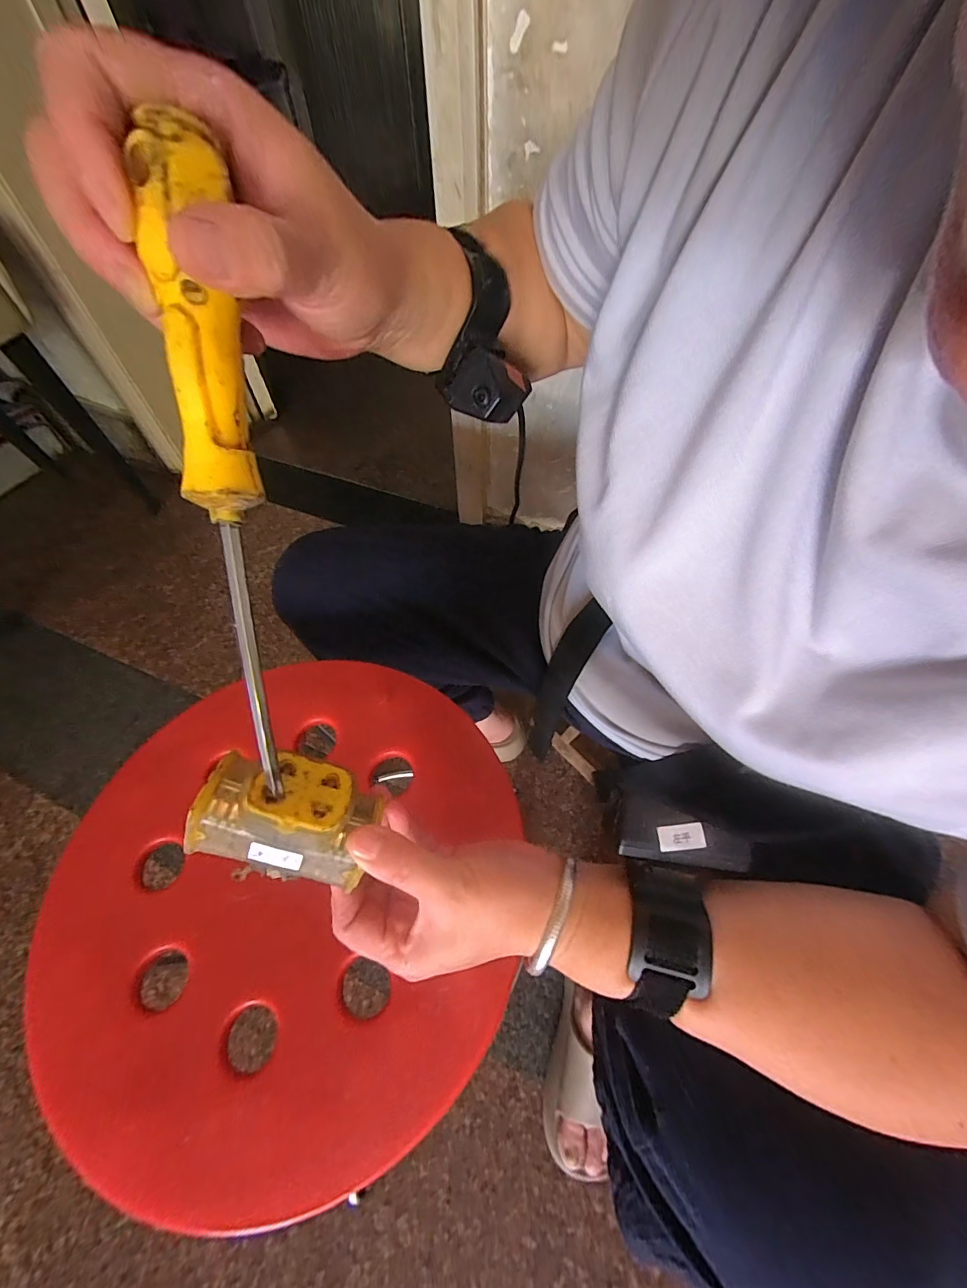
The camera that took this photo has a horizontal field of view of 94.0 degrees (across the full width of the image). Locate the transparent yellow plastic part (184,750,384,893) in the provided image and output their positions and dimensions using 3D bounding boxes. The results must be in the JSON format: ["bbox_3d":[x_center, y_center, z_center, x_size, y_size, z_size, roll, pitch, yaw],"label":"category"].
[{"bbox_3d":[-0.091,0.081,0.212,0.074,0.039,0.044,25,35,-6],"label":"transparent yellow plastic part"}]

